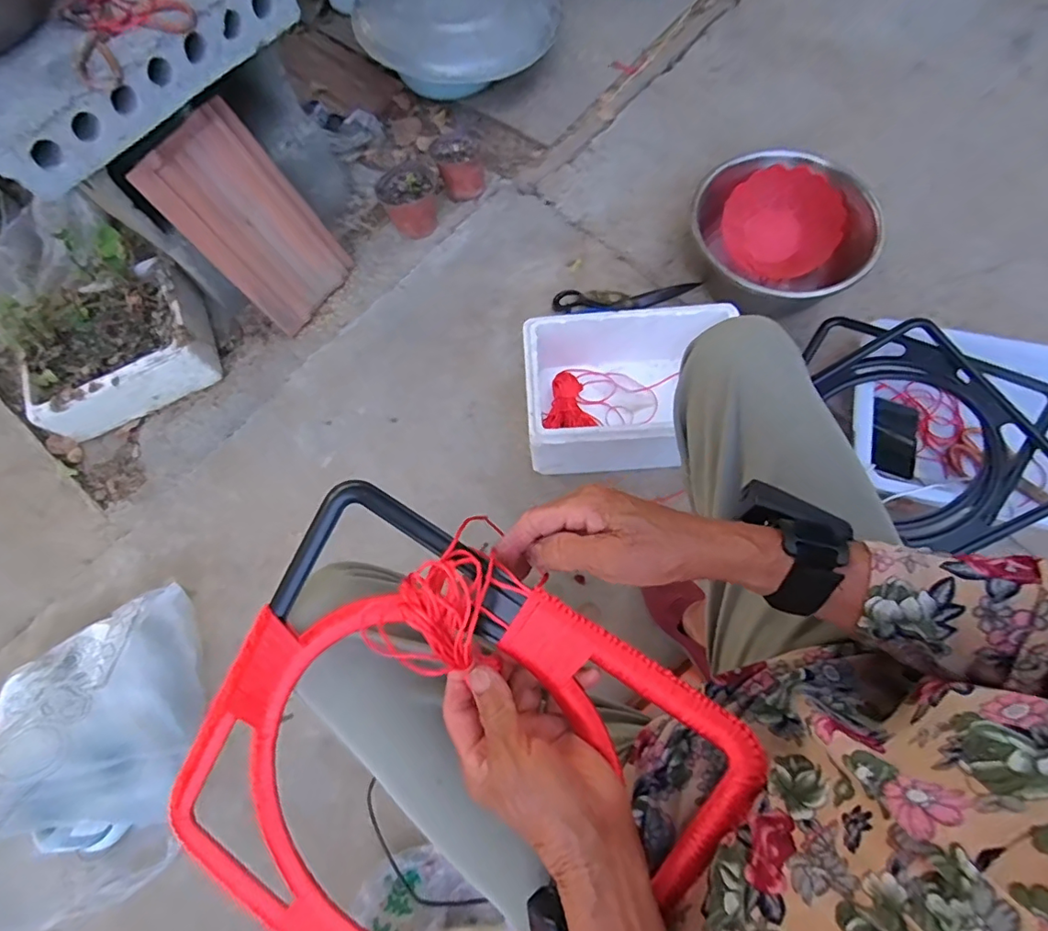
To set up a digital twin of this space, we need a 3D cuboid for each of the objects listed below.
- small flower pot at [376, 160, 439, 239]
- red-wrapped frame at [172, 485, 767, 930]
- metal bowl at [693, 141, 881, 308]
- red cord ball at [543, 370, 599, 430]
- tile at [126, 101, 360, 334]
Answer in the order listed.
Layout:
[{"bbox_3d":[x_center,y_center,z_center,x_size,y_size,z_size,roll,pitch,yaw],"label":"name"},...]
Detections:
[{"bbox_3d":[-0.238,-0.543,1.098,0.113,0.091,0.115,-1,70,2],"label":"small flower pot"},{"bbox_3d":[-0.066,0.223,0.364,0.329,0.023,0.330,32,97,9],"label":"red-wrapped frame"},{"bbox_3d":[0.451,-0.402,0.965,0.299,0.163,0.282,-1,70,2],"label":"metal bowl"},{"bbox_3d":[0.068,-0.106,0.907,0.085,0.028,0.103,-16,72,-3],"label":"red cord ball"},{"bbox_3d":[-0.473,-0.425,0.952,0.022,0.336,0.204,20,68,39],"label":"tile"}]

